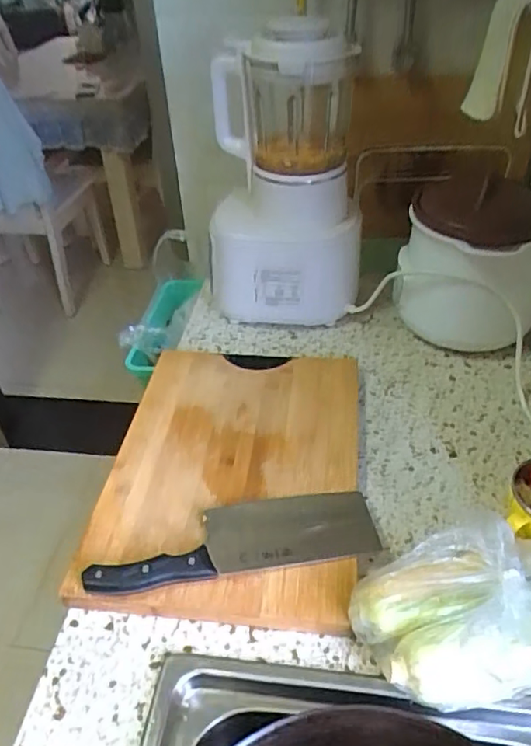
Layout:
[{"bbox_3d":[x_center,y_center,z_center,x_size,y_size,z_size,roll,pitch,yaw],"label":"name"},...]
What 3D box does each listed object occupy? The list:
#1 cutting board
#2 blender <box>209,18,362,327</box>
[{"bbox_3d":[-0.036,0.106,0.692,0.286,0.038,0.391,3,40,7],"label":"cutting board"},{"bbox_3d":[0.027,-0.265,0.852,0.226,0.405,0.153,-1,40,3],"label":"blender"}]

